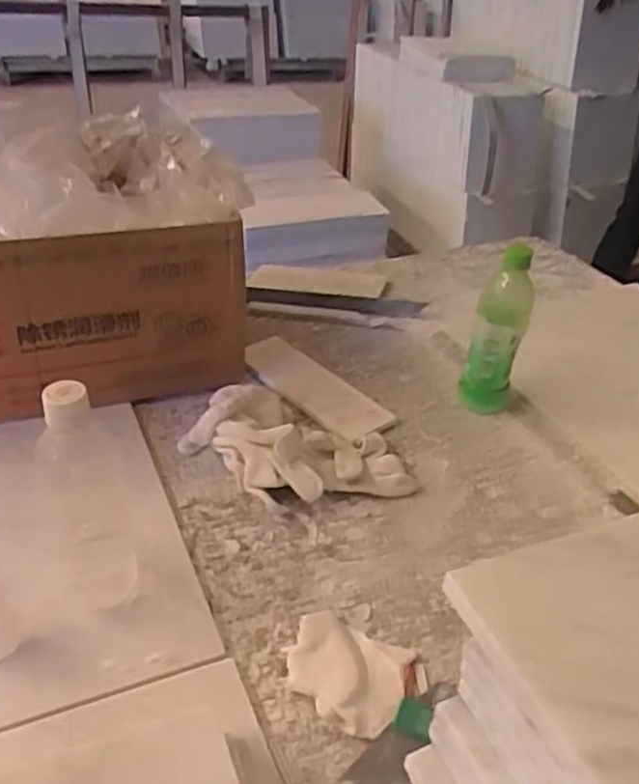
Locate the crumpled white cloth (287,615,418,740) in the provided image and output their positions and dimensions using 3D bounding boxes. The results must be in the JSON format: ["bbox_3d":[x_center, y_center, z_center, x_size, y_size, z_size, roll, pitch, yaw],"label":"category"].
[{"bbox_3d":[0.021,0.227,0.589,0.098,0.019,0.085,17,37,19],"label":"crumpled white cloth"}]

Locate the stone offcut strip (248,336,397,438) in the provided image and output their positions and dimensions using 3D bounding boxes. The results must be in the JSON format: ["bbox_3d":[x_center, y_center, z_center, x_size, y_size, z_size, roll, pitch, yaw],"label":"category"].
[{"bbox_3d":[-0.010,-0.008,0.937,0.087,0.014,0.234,-24,43,-34],"label":"stone offcut strip"}]

